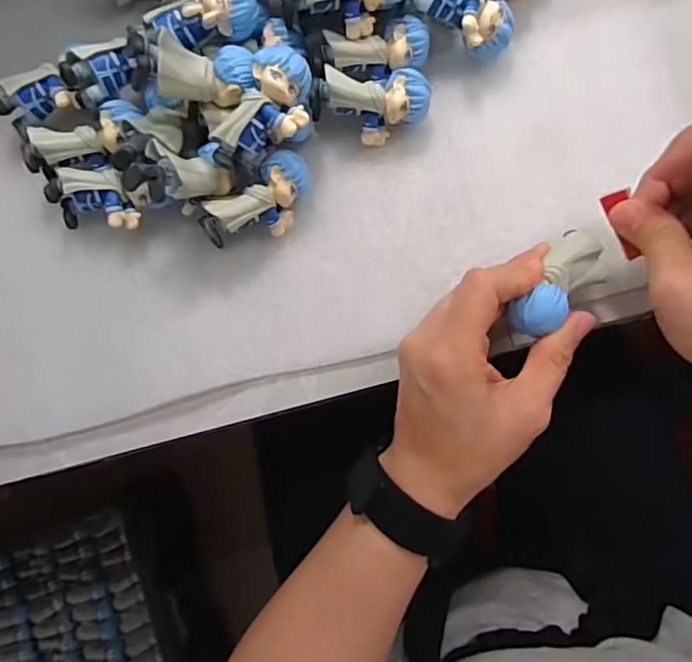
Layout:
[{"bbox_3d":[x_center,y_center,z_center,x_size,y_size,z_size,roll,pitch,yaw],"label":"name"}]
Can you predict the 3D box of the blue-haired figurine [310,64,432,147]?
[{"bbox_3d":[0.013,-0.117,0.306,0.061,0.031,0.030,-2,85,3],"label":"blue-haired figurine"}]

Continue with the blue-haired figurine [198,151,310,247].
[{"bbox_3d":[-0.044,-0.065,0.301,0.061,0.032,0.027,-37,85,-1],"label":"blue-haired figurine"}]

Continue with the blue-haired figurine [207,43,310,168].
[{"bbox_3d":[-0.037,-0.104,0.278,0.033,0.020,0.059,28,86,5],"label":"blue-haired figurine"}]

